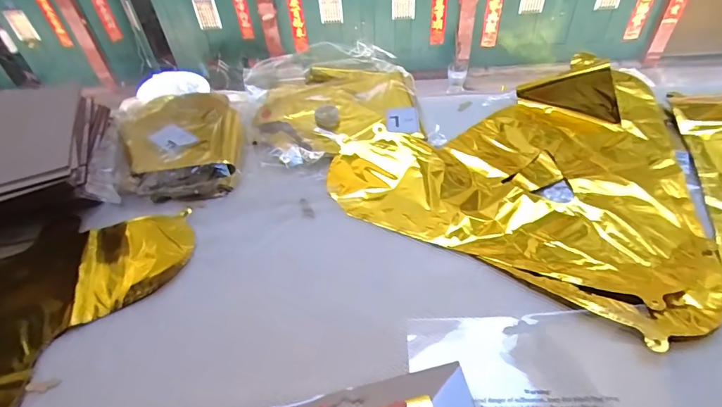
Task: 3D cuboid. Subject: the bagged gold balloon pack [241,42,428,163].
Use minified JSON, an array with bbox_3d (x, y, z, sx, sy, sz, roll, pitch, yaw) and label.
[{"bbox_3d":[-0.039,-0.145,0.579,0.231,0.046,0.212,-11,48,-4],"label":"bagged gold balloon pack"}]

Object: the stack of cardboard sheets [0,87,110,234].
[{"bbox_3d":[-0.411,-0.050,0.503,0.168,0.077,0.215,-19,49,-11],"label":"stack of cardboard sheets"}]

